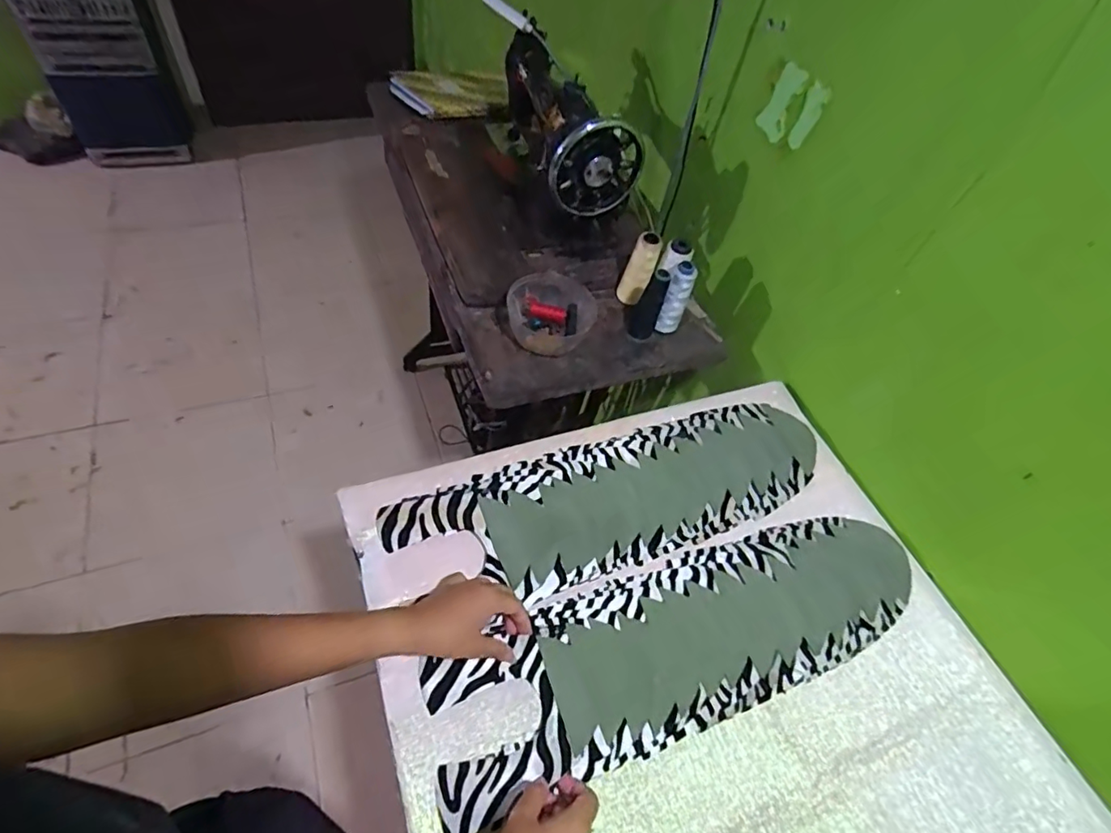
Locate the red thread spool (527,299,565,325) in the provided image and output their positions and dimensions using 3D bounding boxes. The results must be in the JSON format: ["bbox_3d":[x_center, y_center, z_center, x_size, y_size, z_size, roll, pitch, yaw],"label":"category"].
[{"bbox_3d":[-0.012,-0.148,0.777,0.056,0.018,0.022,14,53,-15],"label":"red thread spool"}]

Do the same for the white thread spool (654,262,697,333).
[{"bbox_3d":[0.176,-0.170,0.801,0.032,0.115,0.037,21,53,5],"label":"white thread spool"}]

